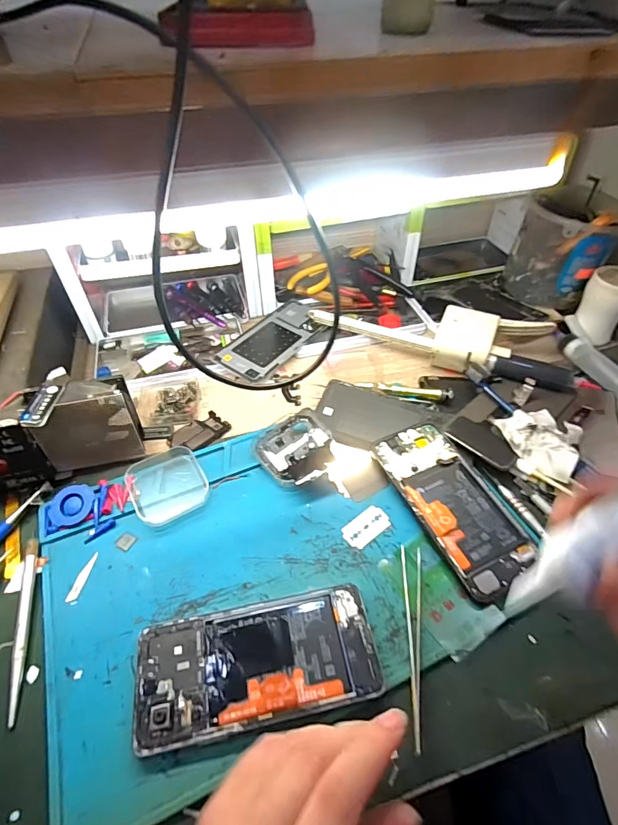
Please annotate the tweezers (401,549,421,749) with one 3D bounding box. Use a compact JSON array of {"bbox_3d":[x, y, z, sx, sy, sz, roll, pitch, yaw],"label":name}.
[{"bbox_3d":[0.078,0.159,0.304,0.015,0.008,0.132,3,48,4],"label":"tweezers"}]

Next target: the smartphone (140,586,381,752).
[{"bbox_3d":[-0.035,0.171,0.293,0.159,0.014,0.075,-10,48,-8],"label":"smartphone"}]

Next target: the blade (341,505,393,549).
[{"bbox_3d":[0.050,0.098,0.366,0.043,0.004,0.025,-31,55,-25],"label":"blade"}]

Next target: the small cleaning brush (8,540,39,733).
[{"bbox_3d":[-0.210,0.152,0.312,0.008,0.008,0.128,-13,49,-11],"label":"small cleaning brush"}]

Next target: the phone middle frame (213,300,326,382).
[{"bbox_3d":[-0.043,-0.093,0.528,0.079,0.008,0.156,29,54,24],"label":"phone middle frame"}]

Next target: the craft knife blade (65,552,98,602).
[{"bbox_3d":[-0.179,0.130,0.337,0.008,0.004,0.039,16,48,-4],"label":"craft knife blade"}]

